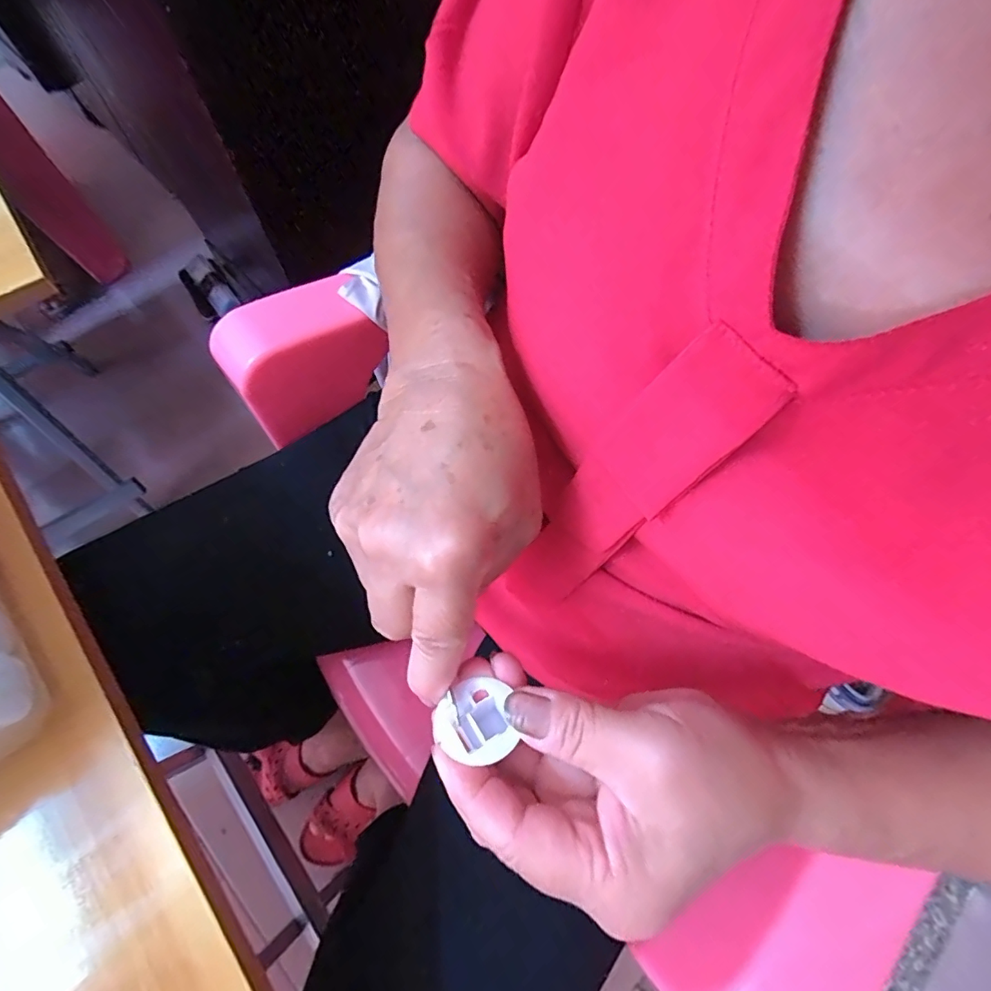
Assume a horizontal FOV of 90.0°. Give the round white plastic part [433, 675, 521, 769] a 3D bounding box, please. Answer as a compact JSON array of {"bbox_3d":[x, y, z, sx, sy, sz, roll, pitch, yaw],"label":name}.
[{"bbox_3d":[-0.008,0.088,0.191,0.028,0.013,0.032,-9,39,-2],"label":"round white plastic part"}]

